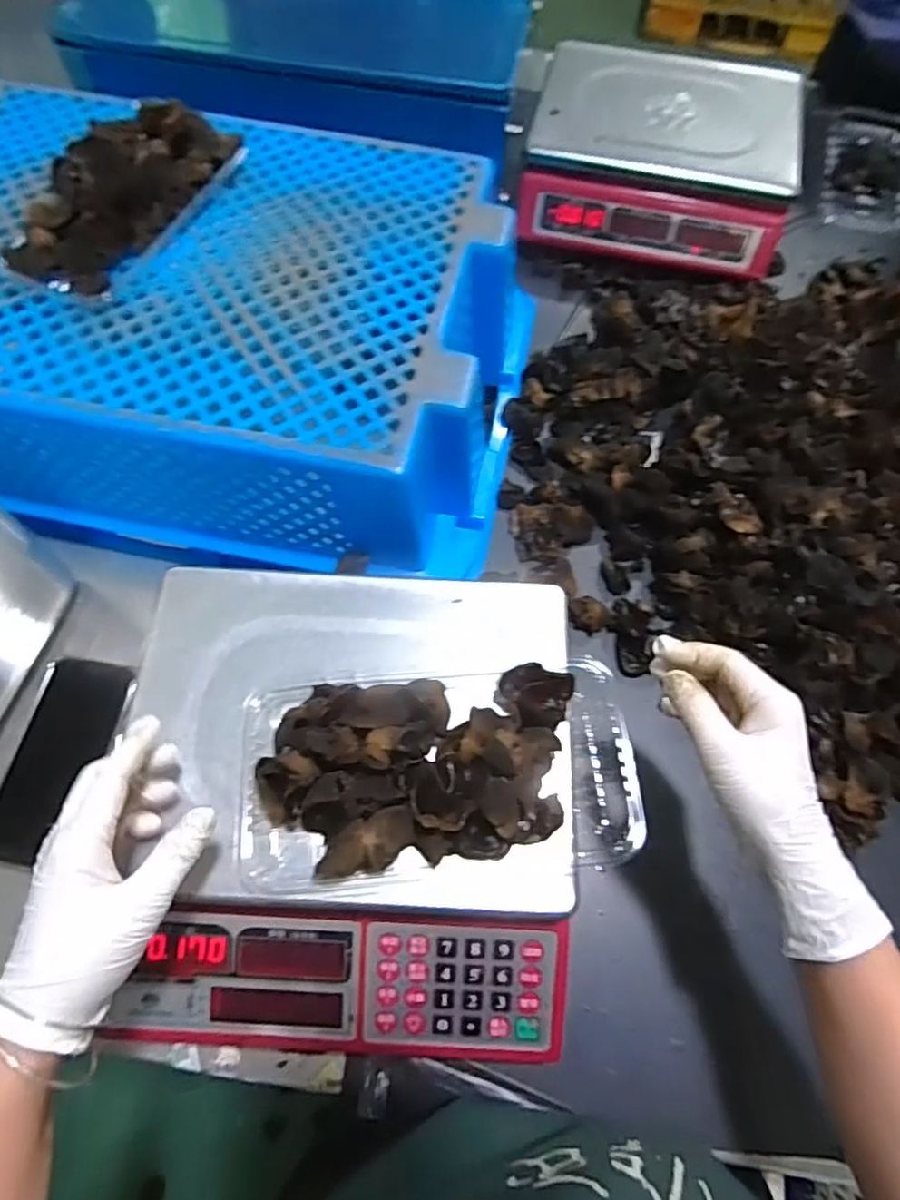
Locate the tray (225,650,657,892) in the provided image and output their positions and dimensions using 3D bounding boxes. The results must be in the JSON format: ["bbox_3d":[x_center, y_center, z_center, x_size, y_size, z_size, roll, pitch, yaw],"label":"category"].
[{"bbox_3d":[-0.007,0.101,0.388,0.236,0.053,0.121,-4,65,-3],"label":"tray"}]

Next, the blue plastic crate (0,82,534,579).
[{"bbox_3d":[-0.212,-0.247,0.593,0.536,0.163,0.381,11,65,4],"label":"blue plastic crate"}]

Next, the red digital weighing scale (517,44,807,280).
[{"bbox_3d":[0.247,-0.523,0.754,0.293,0.093,0.253,11,65,3],"label":"red digital weighing scale"}]

